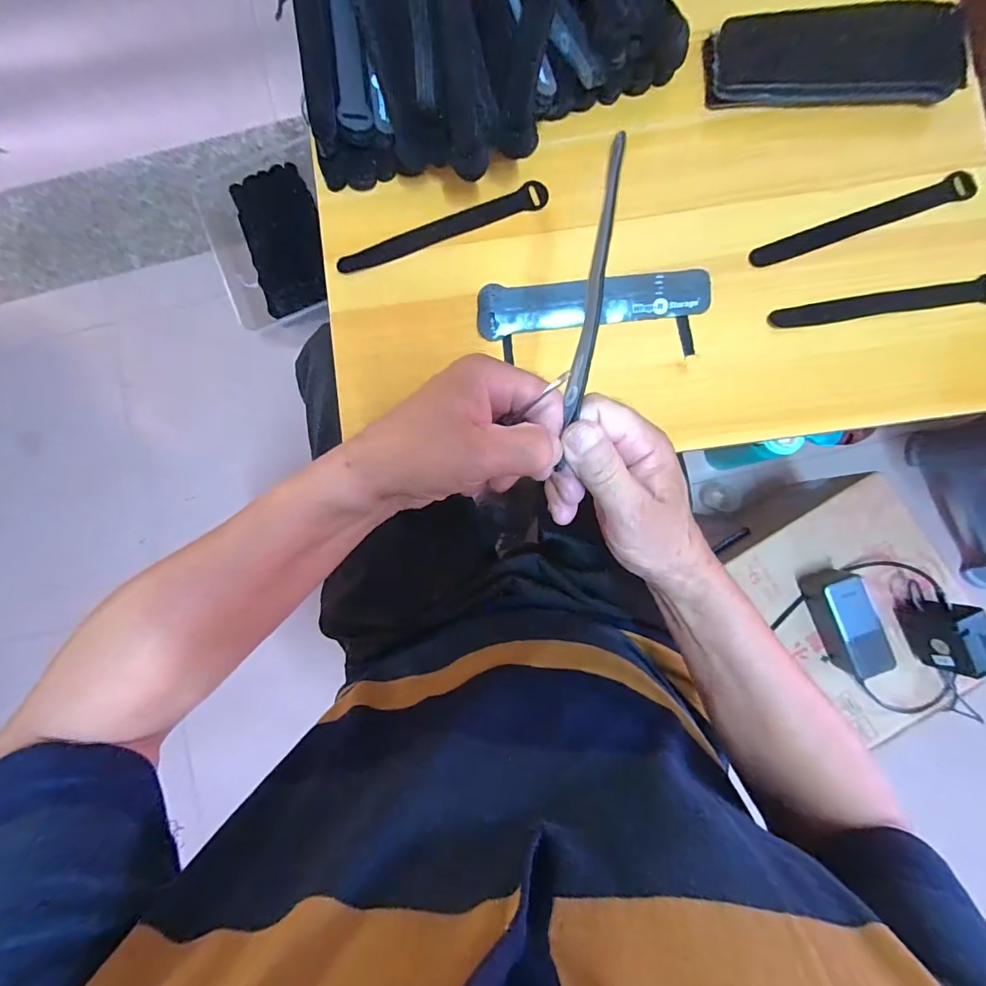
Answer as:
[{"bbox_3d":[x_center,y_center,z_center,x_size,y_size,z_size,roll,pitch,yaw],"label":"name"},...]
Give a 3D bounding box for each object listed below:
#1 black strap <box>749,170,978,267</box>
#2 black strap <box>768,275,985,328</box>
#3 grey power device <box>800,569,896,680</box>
[{"bbox_3d":[0.324,-0.240,0.402,0.197,0.004,0.022,-18,86,1],"label":"black strap"},{"bbox_3d":[0.340,-0.162,0.396,0.191,0.011,0.025,-9,86,2],"label":"black strap"},{"bbox_3d":[0.471,0.175,0.606,0.053,0.058,0.135,-21,86,1],"label":"grey power device"}]

